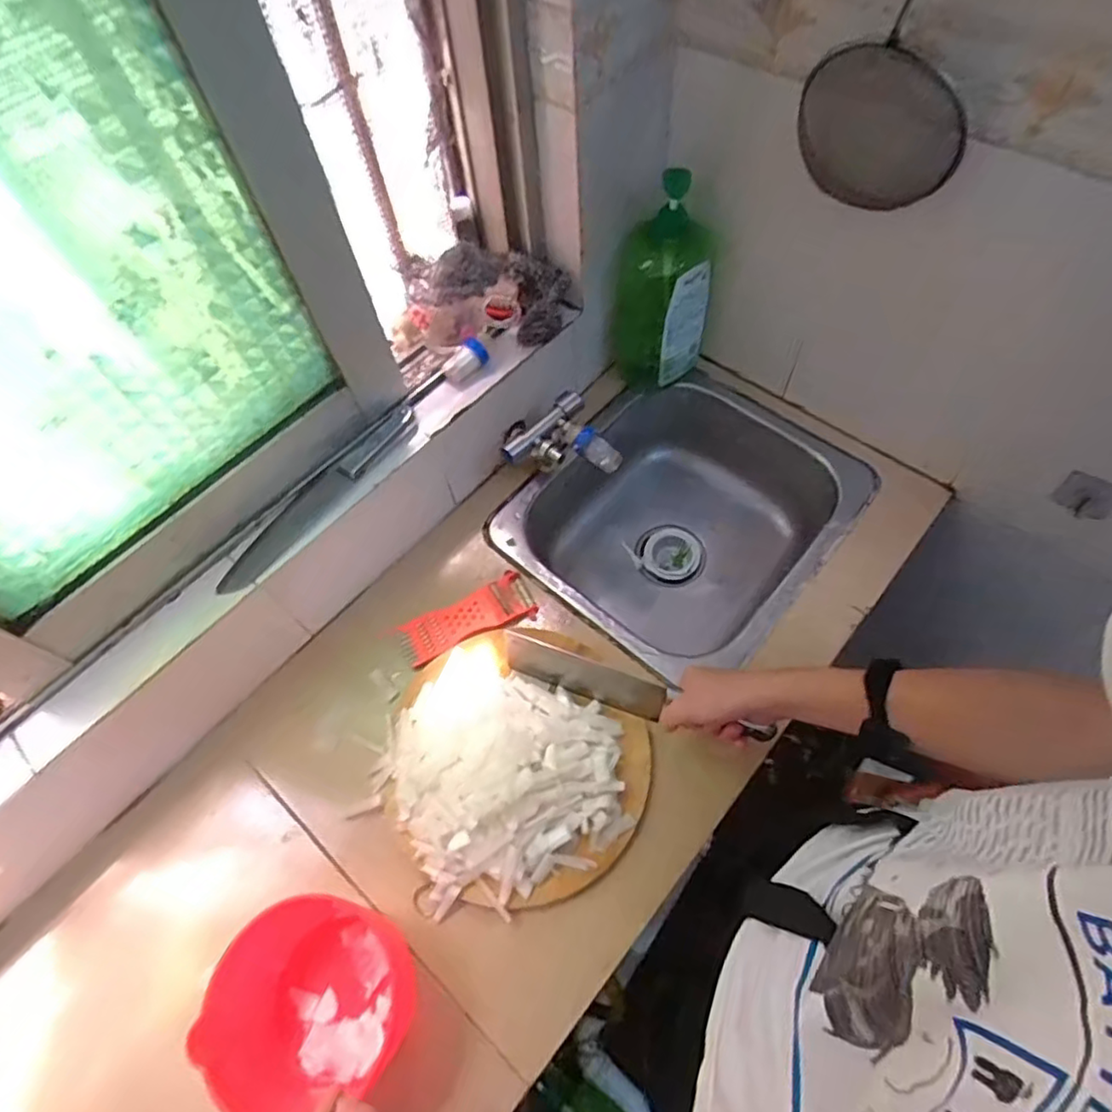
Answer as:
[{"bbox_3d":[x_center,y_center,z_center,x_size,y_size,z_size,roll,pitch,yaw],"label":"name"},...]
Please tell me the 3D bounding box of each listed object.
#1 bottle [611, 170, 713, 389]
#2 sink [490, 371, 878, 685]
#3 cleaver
[{"bbox_3d":[0.135,-0.340,0.815,0.115,0.250,0.088,14,64,11],"label":"bottle"},{"bbox_3d":[0.171,-0.041,0.914,0.378,0.189,0.412,37,70,21],"label":"sink"},{"bbox_3d":[0.078,0.144,0.686,0.294,0.066,0.035,16,64,20],"label":"cleaver"}]

